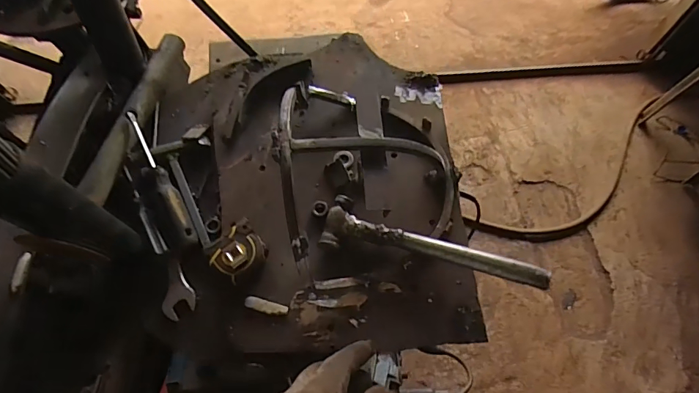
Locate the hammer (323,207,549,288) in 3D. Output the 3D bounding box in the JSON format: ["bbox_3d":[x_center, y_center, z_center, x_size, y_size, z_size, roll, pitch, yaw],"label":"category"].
[{"bbox_3d":[0.087,0.053,0.460,0.234,0.033,0.043,12,65,5],"label":"hammer"}]

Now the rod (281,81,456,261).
[{"bbox_3d":[0.021,-0.041,0.465,0.201,0.113,0.180,-10,65,-6],"label":"rod"}]

